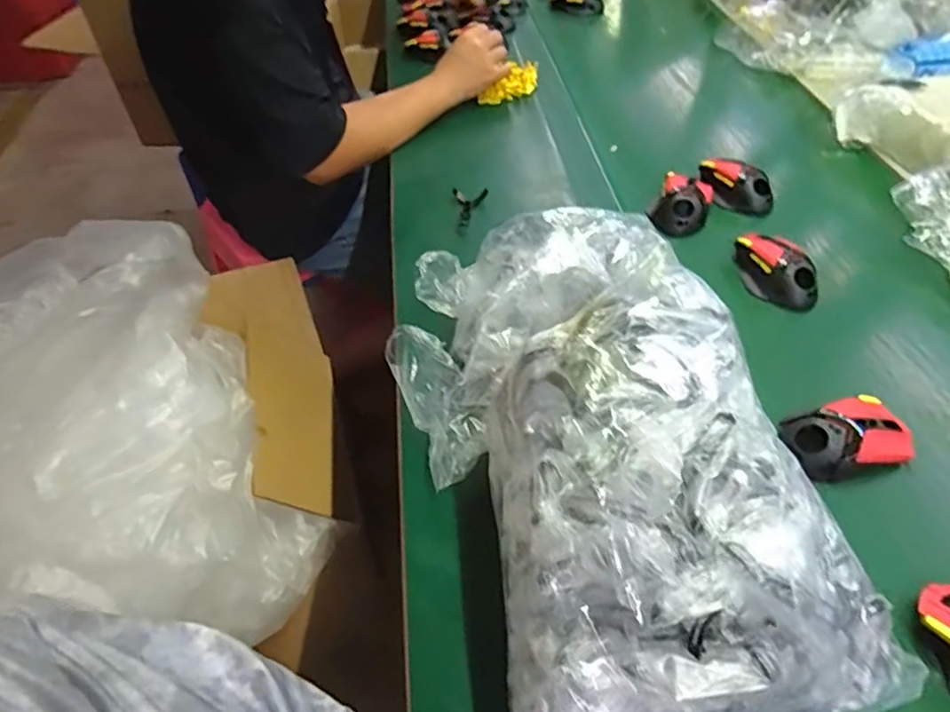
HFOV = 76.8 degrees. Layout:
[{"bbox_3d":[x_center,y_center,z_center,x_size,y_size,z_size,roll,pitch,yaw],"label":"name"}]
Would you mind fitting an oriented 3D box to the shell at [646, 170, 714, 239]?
[{"bbox_3d":[0.268,-0.197,0.781,0.071,0.045,0.084,20,53,18],"label":"shell"}]

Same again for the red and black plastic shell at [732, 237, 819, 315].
[{"bbox_3d":[0.344,-0.098,0.687,0.056,0.046,0.105,-12,50,-8],"label":"red and black plastic shell"}]

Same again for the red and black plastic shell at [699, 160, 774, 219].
[{"bbox_3d":[0.341,-0.226,0.799,0.051,0.045,0.109,-29,54,-22],"label":"red and black plastic shell"}]

